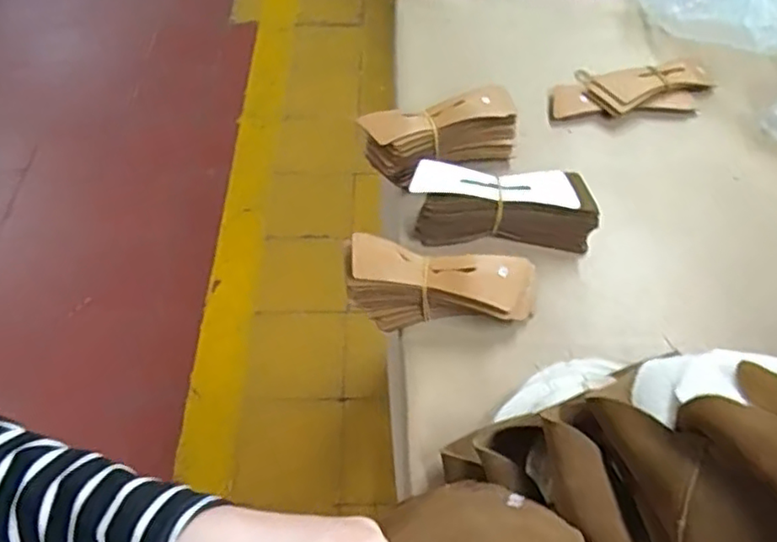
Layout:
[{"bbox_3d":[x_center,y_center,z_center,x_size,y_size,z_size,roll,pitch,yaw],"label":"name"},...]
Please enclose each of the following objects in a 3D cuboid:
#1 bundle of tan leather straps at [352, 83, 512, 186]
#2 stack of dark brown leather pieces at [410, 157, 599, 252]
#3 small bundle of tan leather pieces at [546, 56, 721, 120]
[{"bbox_3d":[0.045,-0.113,0.569,0.131,0.056,0.057,-16,56,-11],"label":"bundle of tan leather straps"},{"bbox_3d":[0.090,-0.053,0.528,0.138,0.053,0.047,2,54,1],"label":"stack of dark brown leather pieces"},{"bbox_3d":[0.231,-0.175,0.633,0.161,0.026,0.065,-6,55,-4],"label":"small bundle of tan leather pieces"}]

